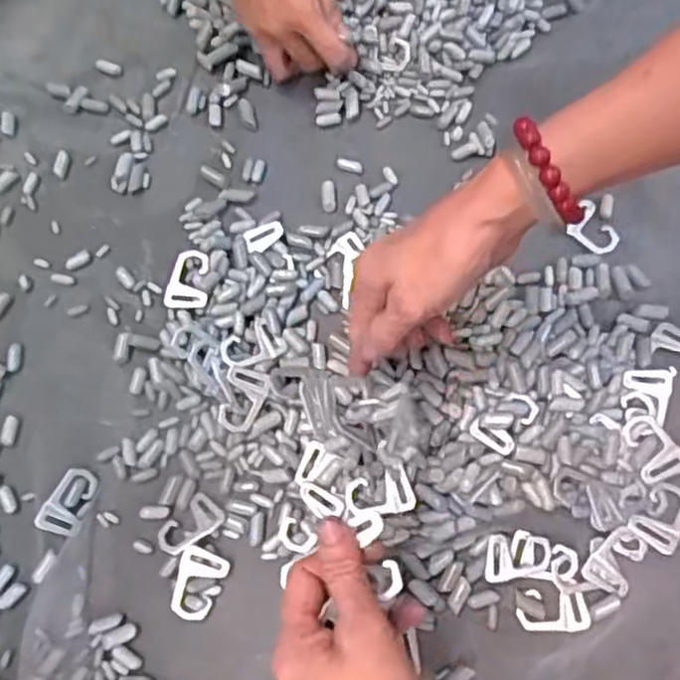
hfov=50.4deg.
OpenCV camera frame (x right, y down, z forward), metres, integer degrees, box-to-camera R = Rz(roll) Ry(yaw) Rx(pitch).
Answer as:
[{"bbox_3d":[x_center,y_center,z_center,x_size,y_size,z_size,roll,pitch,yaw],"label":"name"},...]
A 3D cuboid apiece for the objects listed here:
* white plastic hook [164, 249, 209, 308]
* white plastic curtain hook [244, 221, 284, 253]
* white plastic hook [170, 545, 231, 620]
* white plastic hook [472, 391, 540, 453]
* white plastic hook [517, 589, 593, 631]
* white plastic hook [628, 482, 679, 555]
[{"bbox_3d":[-0.108,-0.044,0.512,0.031,0.004,0.044,2,74,2],"label":"white plastic hook"},{"bbox_3d":[-0.054,-0.075,0.522,0.029,0.005,0.018,-23,75,-5],"label":"white plastic curtain hook"},{"bbox_3d":[-0.089,0.153,0.453,0.029,0.007,0.042,19,76,7],"label":"white plastic hook"},{"bbox_3d":[0.105,0.049,0.454,0.028,0.005,0.043,38,79,11],"label":"white plastic hook"},{"bbox_3d":[0.132,0.168,0.448,0.043,0.004,0.023,0,74,2],"label":"white plastic hook"},{"bbox_3d":[0.201,0.109,0.448,0.027,0.010,0.040,34,78,10],"label":"white plastic hook"}]

